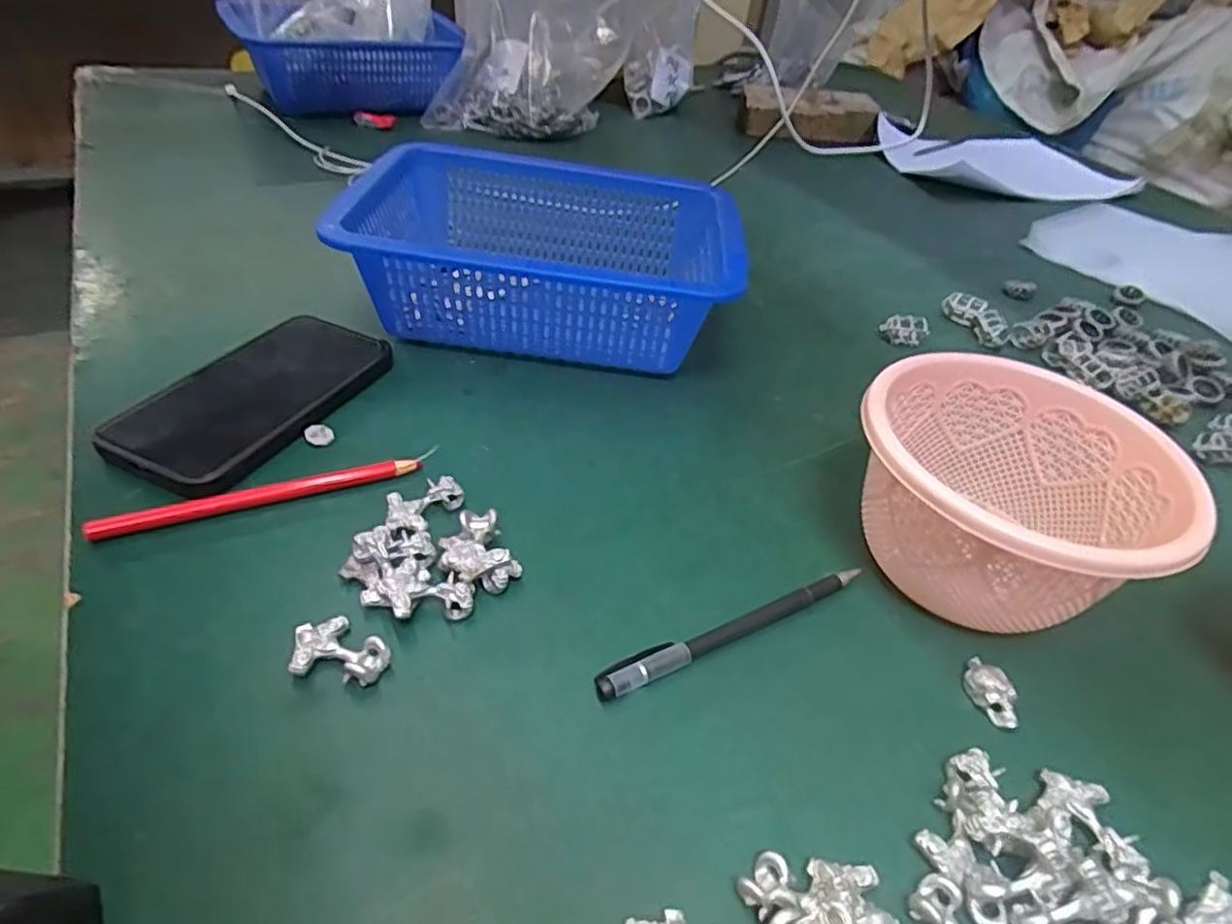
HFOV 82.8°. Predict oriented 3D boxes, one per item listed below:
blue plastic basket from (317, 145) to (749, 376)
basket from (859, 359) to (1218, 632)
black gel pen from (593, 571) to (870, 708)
[{"bbox_3d":[-0.044,-0.138,0.501,0.264,0.100,0.180,1,41,-6],"label":"blue plastic basket"},{"bbox_3d":[0.196,0.020,0.358,0.134,0.084,0.143,3,41,-3],"label":"basket"},{"bbox_3d":[0.056,0.076,0.328,0.148,0.009,0.012,-18,46,-25],"label":"black gel pen"}]

